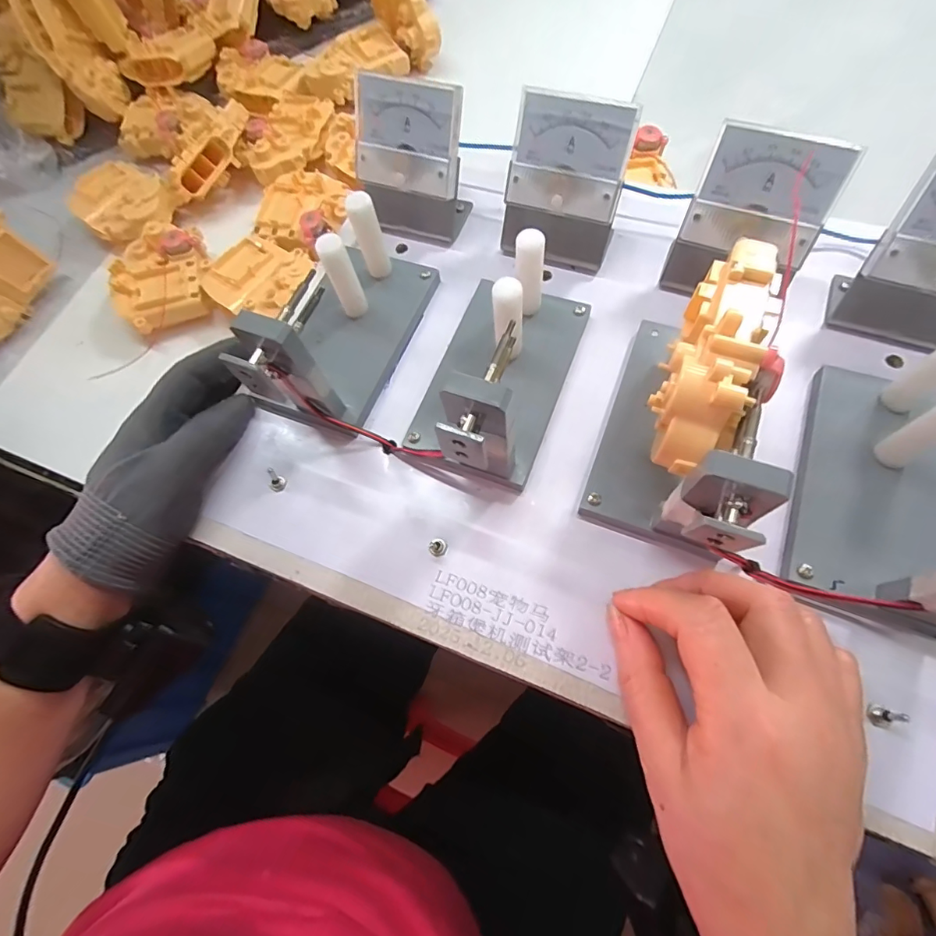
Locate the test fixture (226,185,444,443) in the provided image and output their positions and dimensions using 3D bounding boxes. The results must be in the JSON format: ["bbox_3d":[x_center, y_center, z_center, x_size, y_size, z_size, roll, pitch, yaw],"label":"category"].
[{"bbox_3d":[-0.071,-0.088,0.262,0.064,0.079,0.118,19,74,8],"label":"test fixture"}]

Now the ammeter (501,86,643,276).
[{"bbox_3d":[0.055,-0.162,0.280,0.066,0.069,0.048,12,70,10],"label":"ammeter"}]

